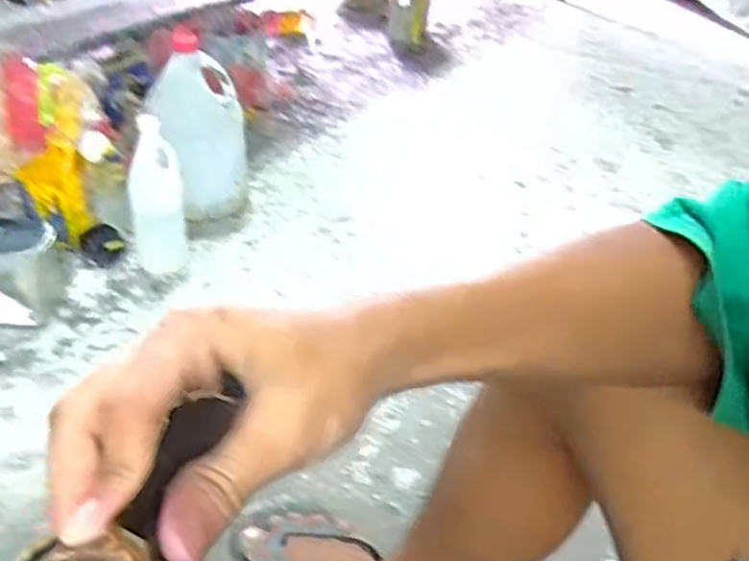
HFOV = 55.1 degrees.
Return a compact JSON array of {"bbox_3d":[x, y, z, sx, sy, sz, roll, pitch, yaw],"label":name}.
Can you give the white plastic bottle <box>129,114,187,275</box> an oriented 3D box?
[{"bbox_3d":[-0.355,-0.131,1.165,0.086,0.244,0.070,-8,39,-16],"label":"white plastic bottle"}]

